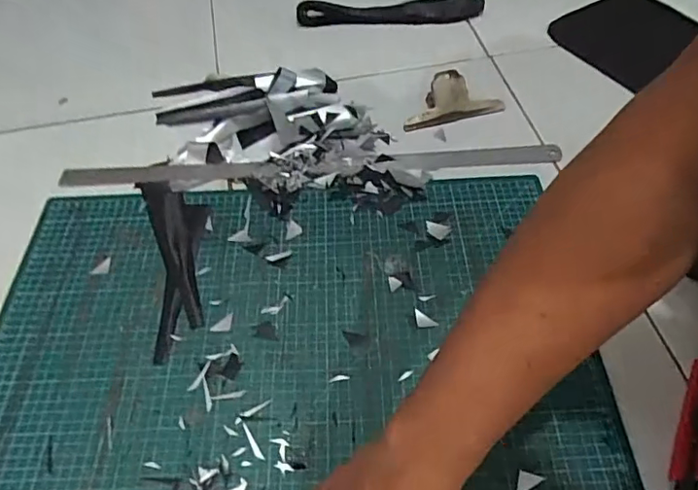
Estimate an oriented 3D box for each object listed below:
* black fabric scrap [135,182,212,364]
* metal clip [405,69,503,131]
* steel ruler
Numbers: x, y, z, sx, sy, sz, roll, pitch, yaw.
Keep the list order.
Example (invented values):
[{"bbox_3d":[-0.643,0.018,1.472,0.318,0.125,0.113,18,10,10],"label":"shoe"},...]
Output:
[{"bbox_3d":[-0.190,0.010,0.609,0.076,0.008,0.245,-16,55,-9],"label":"black fabric scrap"},{"bbox_3d":[0.134,-0.196,0.717,0.134,0.045,0.053,-13,55,-8],"label":"metal clip"},{"bbox_3d":[-0.050,-0.102,0.682,0.618,0.009,0.033,-3,50,1],"label":"steel ruler"}]

